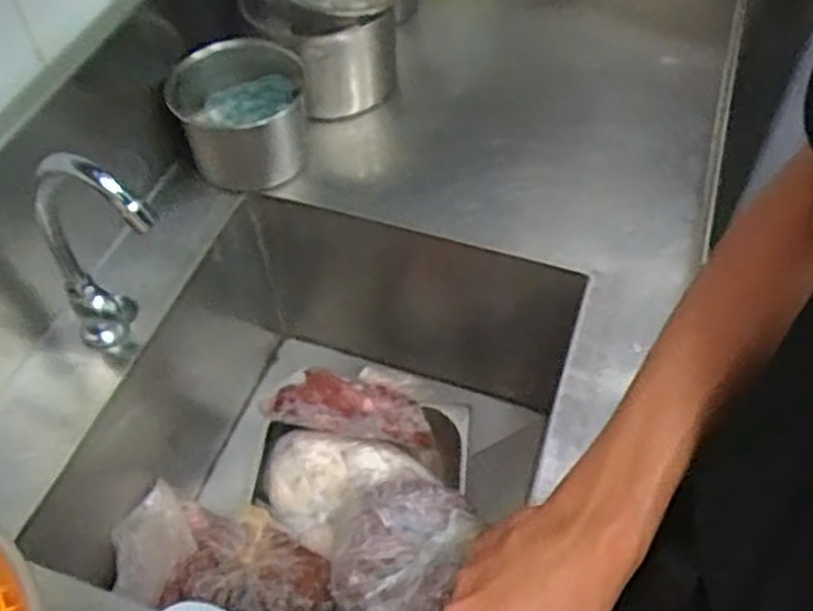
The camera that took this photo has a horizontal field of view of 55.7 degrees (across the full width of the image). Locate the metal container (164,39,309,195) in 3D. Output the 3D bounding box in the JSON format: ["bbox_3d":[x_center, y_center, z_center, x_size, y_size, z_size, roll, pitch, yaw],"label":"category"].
[{"bbox_3d":[-0.186,-0.218,0.915,0.156,0.133,0.148,-1,53,1],"label":"metal container"}]

